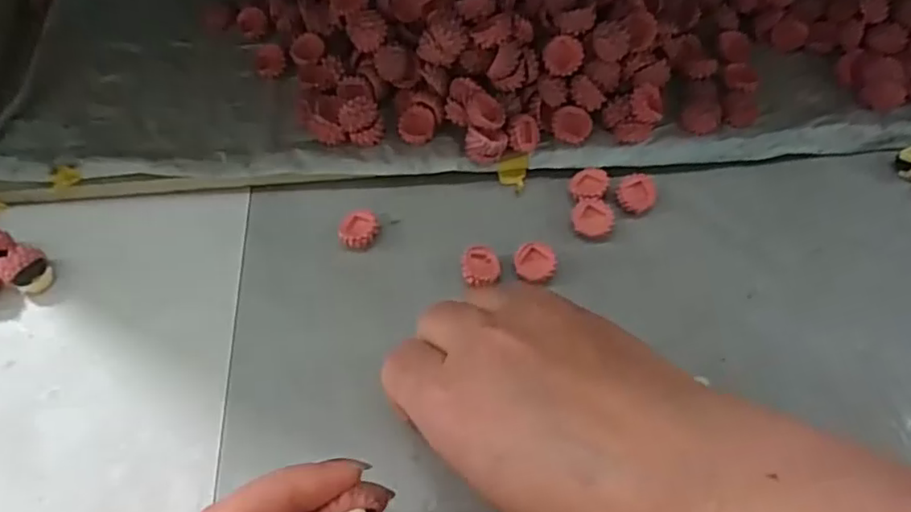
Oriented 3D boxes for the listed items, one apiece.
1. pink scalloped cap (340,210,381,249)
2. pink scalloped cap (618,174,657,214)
[{"bbox_3d":[-0.049,-0.013,0.307,0.020,0.009,0.020,0,62,1],"label":"pink scalloped cap"},{"bbox_3d":[0.093,-0.032,0.313,0.019,0.006,0.020,0,62,1],"label":"pink scalloped cap"}]

